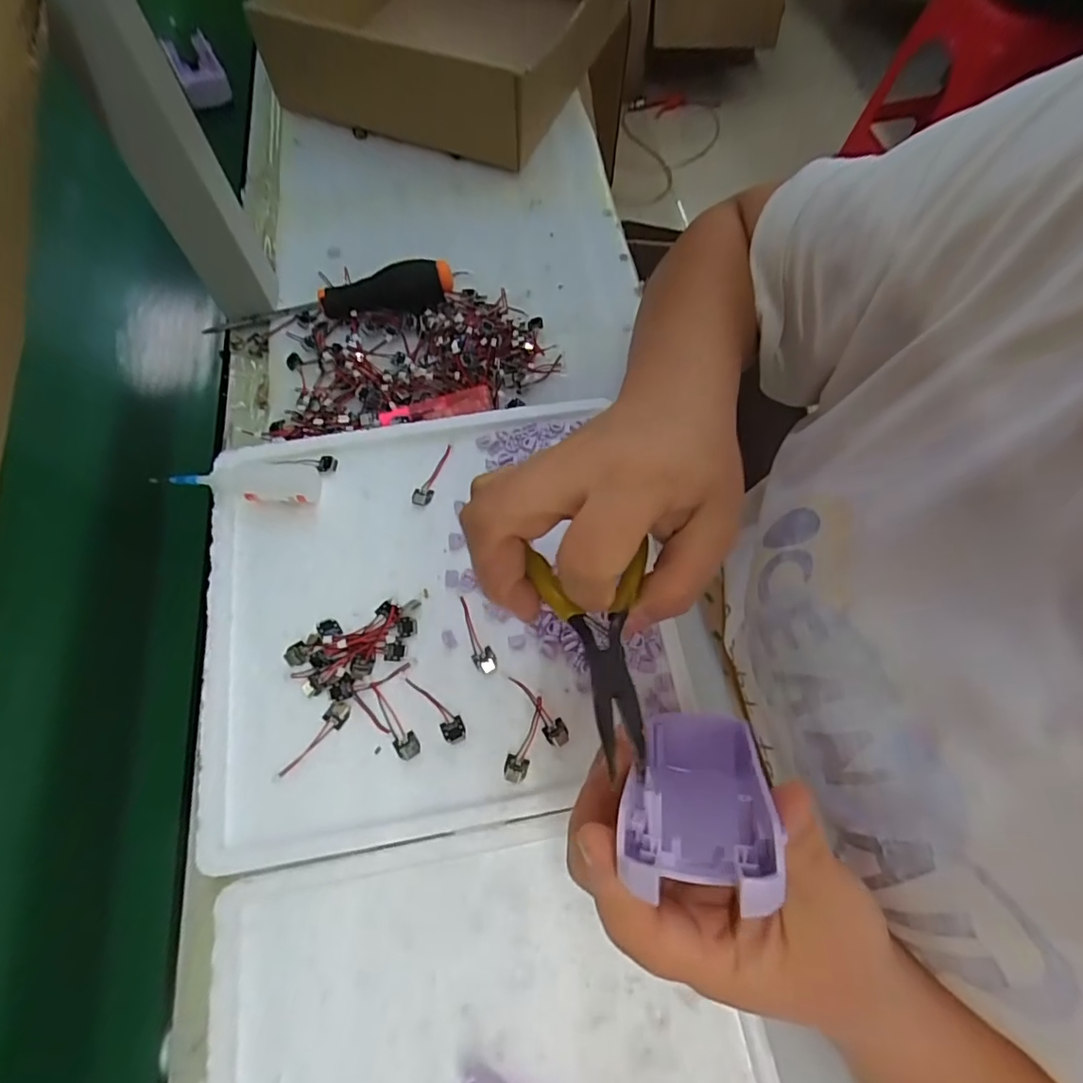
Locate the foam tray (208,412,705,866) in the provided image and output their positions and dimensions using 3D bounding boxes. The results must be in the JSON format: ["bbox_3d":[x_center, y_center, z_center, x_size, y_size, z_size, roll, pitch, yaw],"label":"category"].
[{"bbox_3d":[-0.064,0.034,0.336,0.265,0.018,0.251,-8,67,-6],"label":"foam tray"}]

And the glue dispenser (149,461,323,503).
[{"bbox_3d":[-0.194,-0.039,0.360,0.097,0.016,0.027,3,67,-1],"label":"glue dispenser"}]

